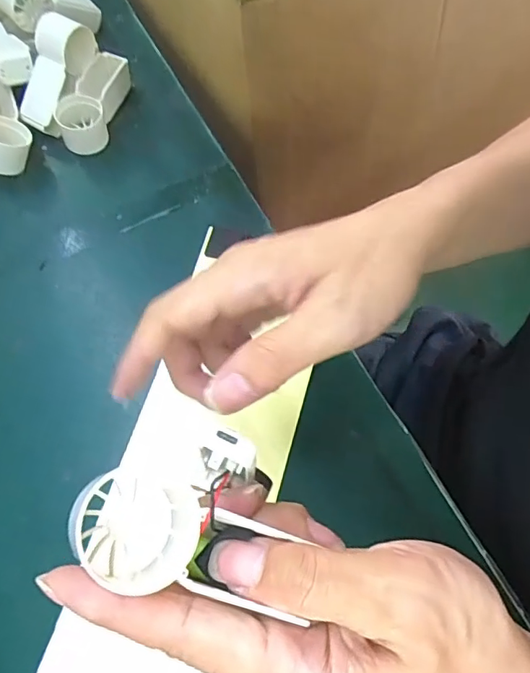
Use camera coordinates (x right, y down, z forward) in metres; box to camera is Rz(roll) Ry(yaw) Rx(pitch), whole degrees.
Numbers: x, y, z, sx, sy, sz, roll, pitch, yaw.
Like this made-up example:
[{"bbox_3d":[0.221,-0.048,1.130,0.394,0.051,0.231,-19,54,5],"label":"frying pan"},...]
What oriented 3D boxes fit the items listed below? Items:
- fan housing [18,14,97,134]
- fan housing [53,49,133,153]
[{"bbox_3d":[-0.181,-0.226,0.445,0.042,0.034,0.093,27,99,11],"label":"fan housing"},{"bbox_3d":[-0.152,-0.211,0.460,0.041,0.036,0.097,20,69,9],"label":"fan housing"}]

